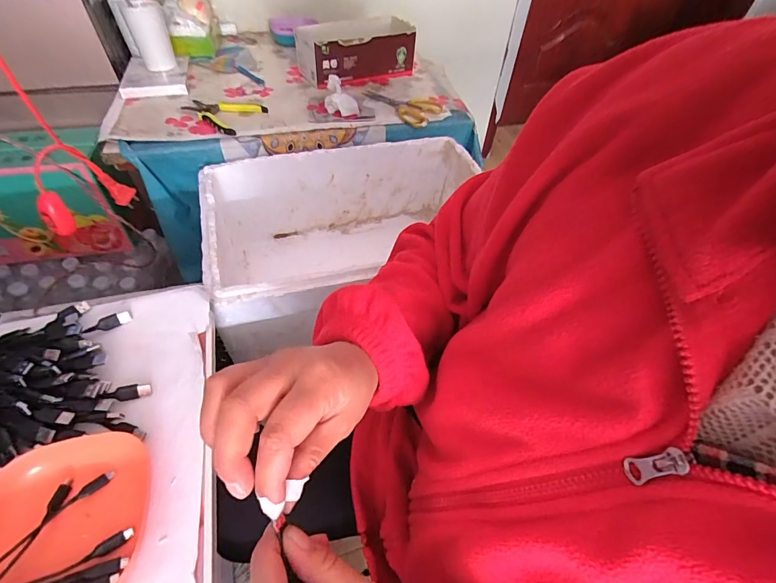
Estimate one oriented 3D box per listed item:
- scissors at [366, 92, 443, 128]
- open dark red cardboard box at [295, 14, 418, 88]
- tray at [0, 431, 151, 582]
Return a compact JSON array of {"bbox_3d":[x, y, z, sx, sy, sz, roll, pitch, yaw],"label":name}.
[{"bbox_3d":[0.031,-0.408,0.844,0.165,0.019,0.102,30,54,20],"label":"scissors"},{"bbox_3d":[-0.073,-0.562,0.906,0.265,0.100,0.135,-24,55,-22],"label":"open dark red cardboard box"},{"bbox_3d":[-0.279,0.196,0.324,0.123,0.030,0.136,-8,51,-11],"label":"tray"}]

